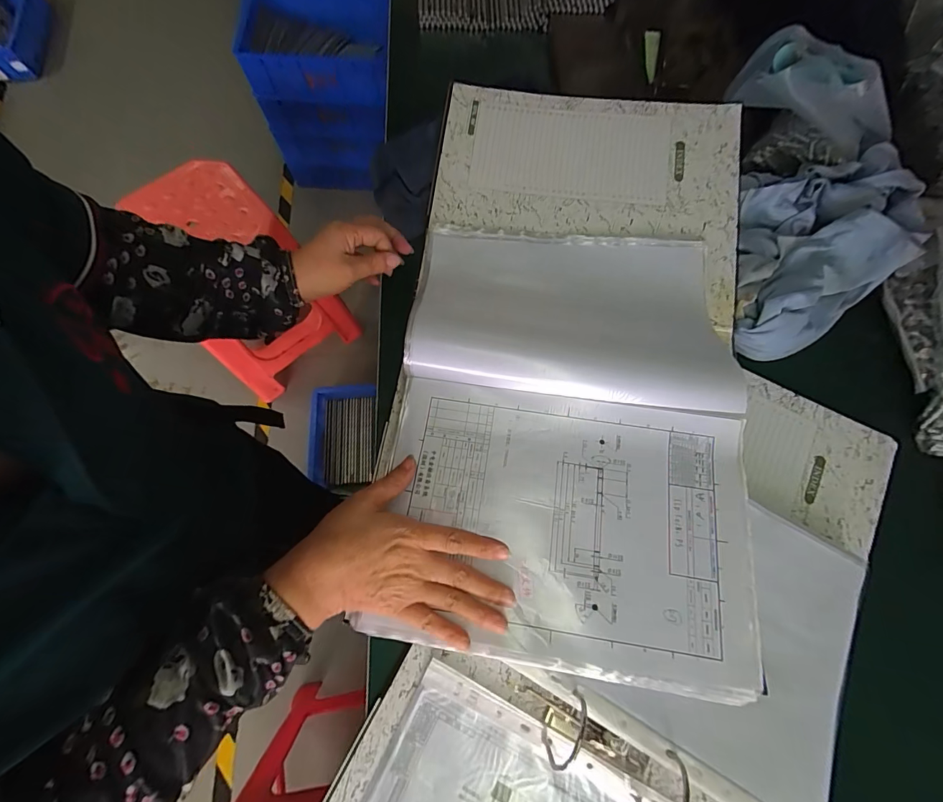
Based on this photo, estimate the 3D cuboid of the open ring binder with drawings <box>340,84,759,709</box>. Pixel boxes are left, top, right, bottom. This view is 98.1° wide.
[{"bbox_3d":[0.103,-0.078,0.411,0.331,0.051,0.597,6,74,4],"label":"open ring binder with drawings"}]

